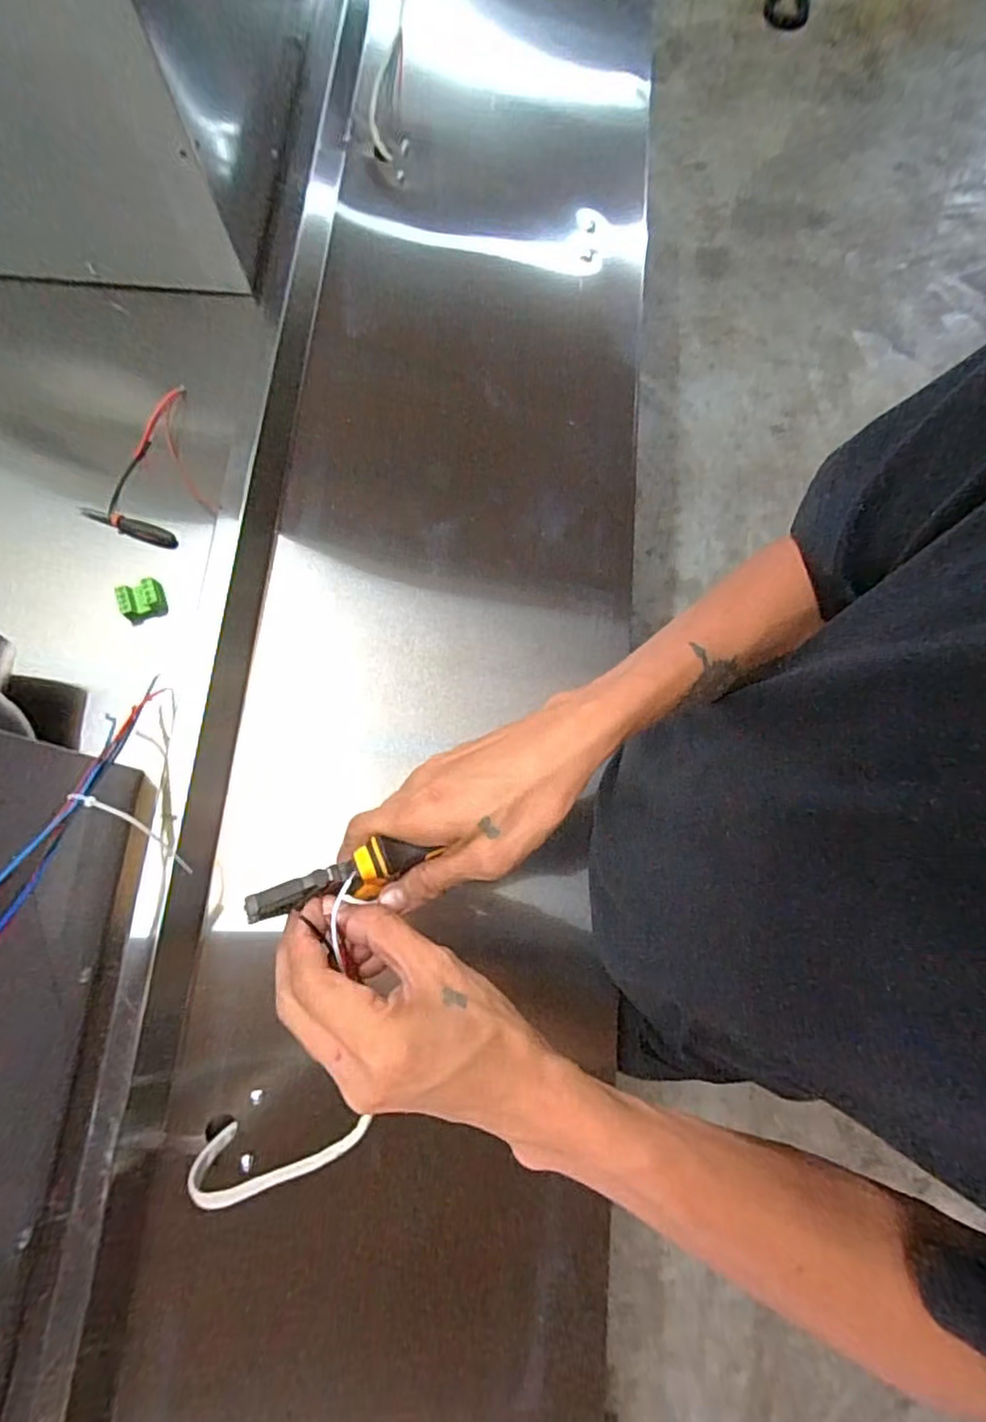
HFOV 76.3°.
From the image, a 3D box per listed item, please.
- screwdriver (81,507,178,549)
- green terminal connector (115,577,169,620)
[{"bbox_3d":[-0.275,-0.139,0.472,0.078,0.014,0.011,21,77,5],"label":"screwdriver"},{"bbox_3d":[-0.251,-0.080,0.452,0.030,0.018,0.022,-21,77,-5],"label":"green terminal connector"}]

